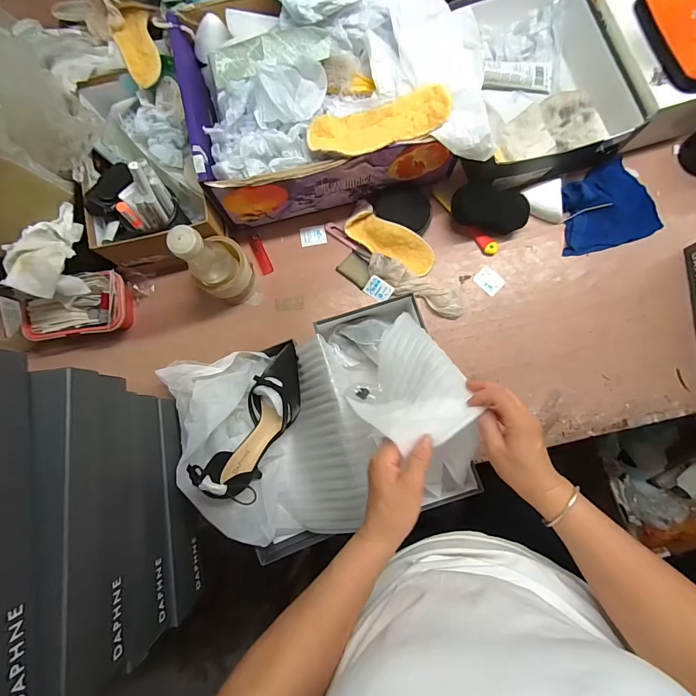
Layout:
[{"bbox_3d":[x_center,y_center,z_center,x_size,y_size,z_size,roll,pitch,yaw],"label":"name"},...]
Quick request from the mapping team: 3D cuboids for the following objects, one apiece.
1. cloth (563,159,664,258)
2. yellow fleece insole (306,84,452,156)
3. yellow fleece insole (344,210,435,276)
[{"bbox_3d":[0.437,-0.243,0.637,0.154,0.037,0.141,-19,82,-1],"label":"cloth"},{"bbox_3d":[0.044,-0.311,0.526,0.198,0.030,0.070,-11,82,0],"label":"yellow fleece insole"},{"bbox_3d":[0.073,-0.181,0.637,0.159,0.035,0.051,32,84,6],"label":"yellow fleece insole"}]

